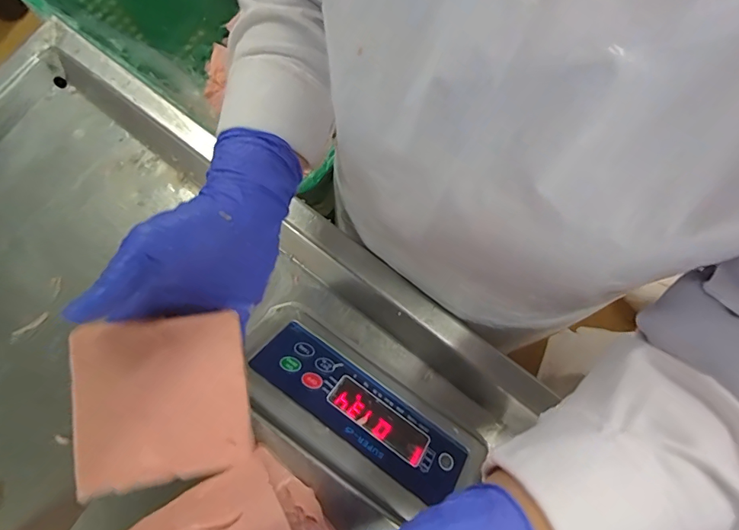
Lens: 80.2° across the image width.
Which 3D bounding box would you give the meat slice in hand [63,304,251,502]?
[{"bbox_3d":[-0.116,0.075,0.248,0.087,0.004,0.087,-6,83,-15],"label":"meat slice in hand"}]

